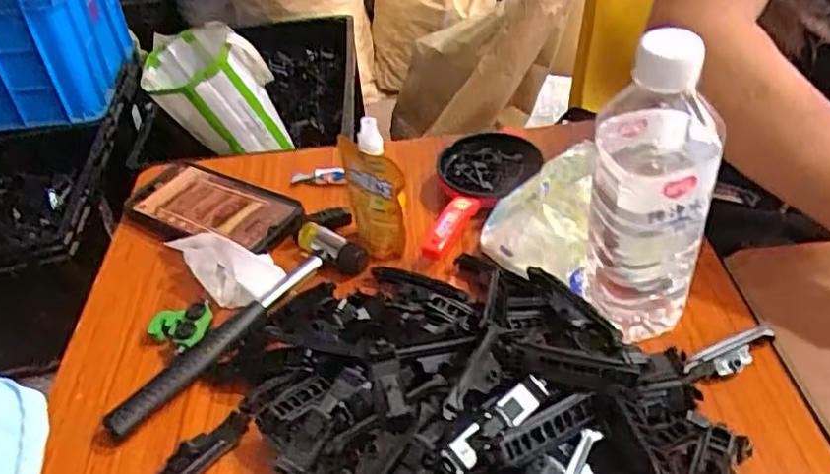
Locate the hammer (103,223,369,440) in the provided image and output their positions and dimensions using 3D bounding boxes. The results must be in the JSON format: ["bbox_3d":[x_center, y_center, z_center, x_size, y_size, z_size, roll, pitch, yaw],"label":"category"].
[{"bbox_3d":[-0.135,0.062,0.489,0.214,0.026,0.064,-36,48,-29],"label":"hammer"}]

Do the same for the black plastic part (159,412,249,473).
[{"bbox_3d":[-0.136,0.136,0.405,0.018,0.019,0.077,26,51,32],"label":"black plastic part"}]

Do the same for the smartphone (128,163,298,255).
[{"bbox_3d":[-0.181,-0.029,0.583,0.175,0.013,0.073,18,45,27],"label":"smartphone"}]

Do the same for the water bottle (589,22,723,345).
[{"bbox_3d":[0.141,-0.022,0.396,0.065,0.203,0.065,10,44,18],"label":"water bottle"}]

